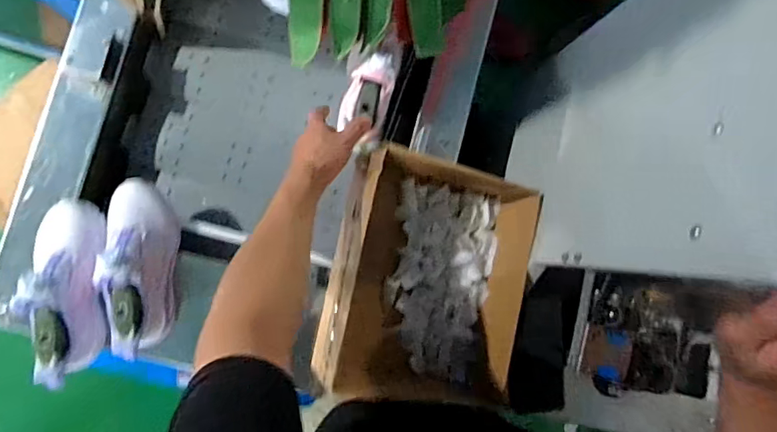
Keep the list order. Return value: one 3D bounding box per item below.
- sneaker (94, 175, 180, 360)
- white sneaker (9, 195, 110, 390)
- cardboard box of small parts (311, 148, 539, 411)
[{"bbox_3d":[-0.328,0.063,0.668,0.076,0.117,0.226,-10,89,-9],"label":"sneaker"},{"bbox_3d":[-0.414,0.091,0.650,0.078,0.132,0.237,-4,74,-9],"label":"white sneaker"},{"bbox_3d":[0.057,0.099,0.718,0.271,0.135,0.333,12,86,-8],"label":"cardboard box of small parts"}]

